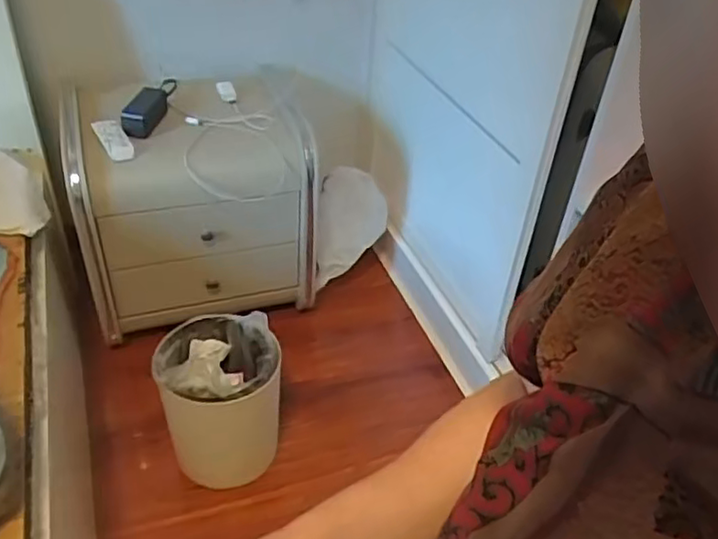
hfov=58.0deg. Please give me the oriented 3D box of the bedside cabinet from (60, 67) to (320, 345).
[{"bbox_3d":[-0.378,-0.183,1.512,0.497,0.459,0.367,-8,40,-16],"label":"bedside cabinet"}]

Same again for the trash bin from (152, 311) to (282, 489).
[{"bbox_3d":[-0.254,0.233,1.204,0.200,0.252,0.183,5,38,1],"label":"trash bin"}]

